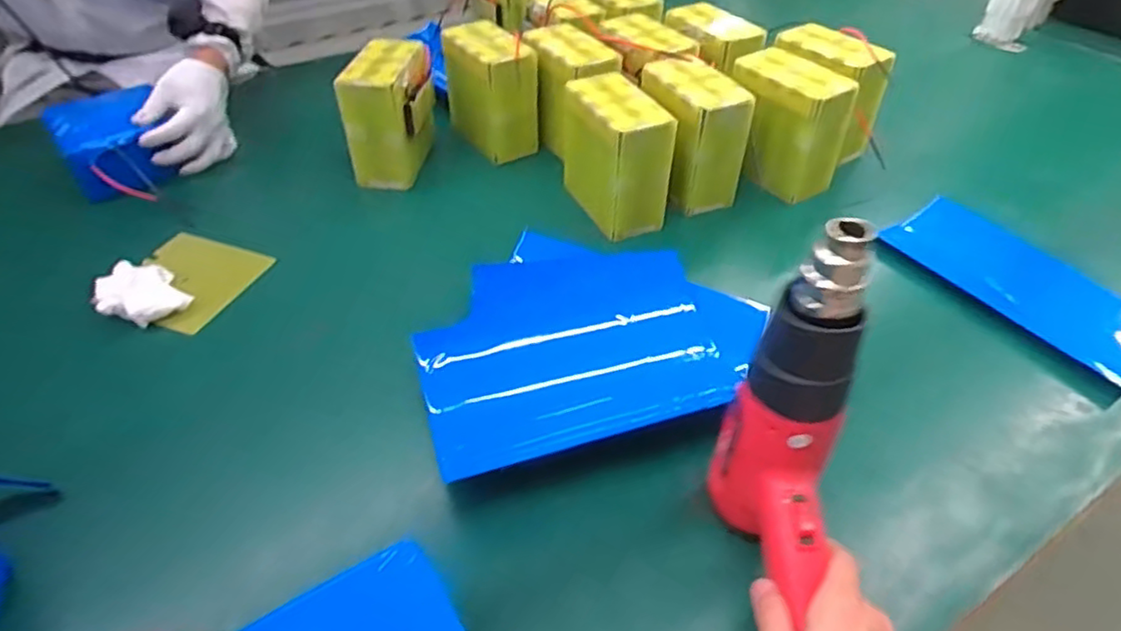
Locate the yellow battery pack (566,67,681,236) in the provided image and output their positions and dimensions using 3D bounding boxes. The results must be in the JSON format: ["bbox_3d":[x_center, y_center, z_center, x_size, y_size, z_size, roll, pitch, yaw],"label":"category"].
[{"bbox_3d":[0.063,-0.189,0.785,0.074,0.138,0.136,-17,46,-17],"label":"yellow battery pack"}]

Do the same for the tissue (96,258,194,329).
[{"bbox_3d":[-0.446,-0.024,0.710,0.082,0.061,0.059,-26,49,-25],"label":"tissue"}]

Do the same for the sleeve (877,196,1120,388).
[{"bbox_3d":[0.495,-0.034,0.714,0.130,0.021,0.274,-25,49,-25],"label":"sleeve"}]

